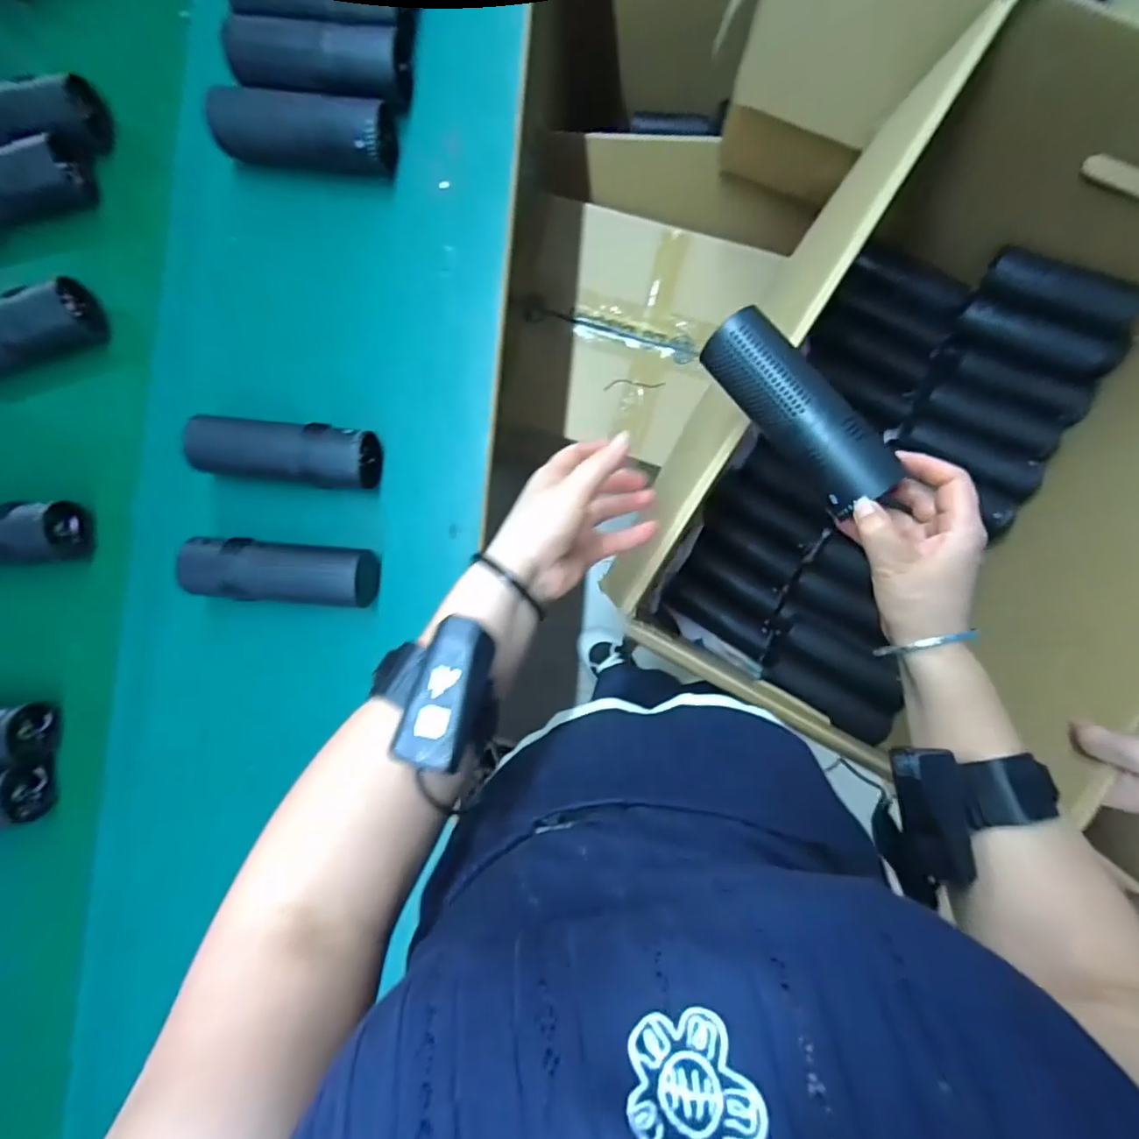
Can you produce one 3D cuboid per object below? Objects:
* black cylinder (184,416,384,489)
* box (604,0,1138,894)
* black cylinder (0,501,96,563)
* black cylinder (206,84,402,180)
[{"bbox_3d":[-0.259,-0.106,0.524,0.165,0.071,0.057,8,91,3],"label":"black cylinder"},{"bbox_3d":[0.421,-0.117,0.621,0.371,0.385,0.632,30,92,2],"label":"box"},{"bbox_3d":[-0.552,-0.030,0.524,0.165,0.059,0.061,-3,90,3],"label":"black cylinder"},{"bbox_3d":[-0.253,-0.421,0.536,0.170,0.057,0.052,8,91,3],"label":"black cylinder"}]

